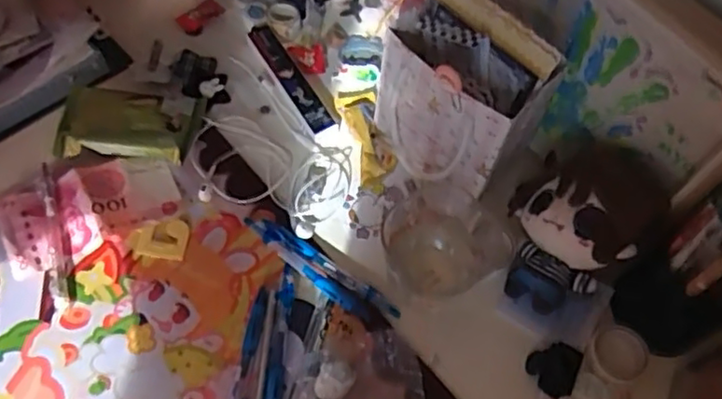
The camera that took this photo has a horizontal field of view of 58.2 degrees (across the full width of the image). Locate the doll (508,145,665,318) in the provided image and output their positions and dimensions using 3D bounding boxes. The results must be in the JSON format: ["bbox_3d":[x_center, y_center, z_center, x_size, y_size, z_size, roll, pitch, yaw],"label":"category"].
[{"bbox_3d":[0.176,0.017,0.538,0.109,0.089,0.139,42,68,17],"label":"doll"}]

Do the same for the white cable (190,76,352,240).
[{"bbox_3d":[-0.084,-0.035,0.595,0.152,0.015,0.127,38,66,16],"label":"white cable"}]

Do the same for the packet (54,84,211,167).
[{"bbox_3d":[-0.209,-0.064,0.590,0.123,0.030,0.067,6,62,0],"label":"packet"}]

